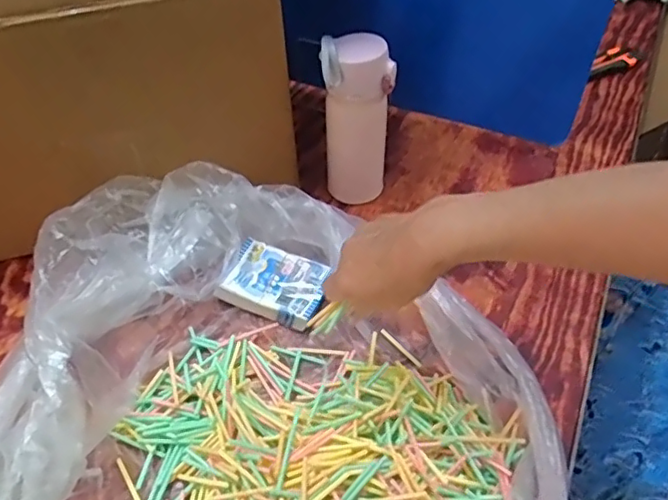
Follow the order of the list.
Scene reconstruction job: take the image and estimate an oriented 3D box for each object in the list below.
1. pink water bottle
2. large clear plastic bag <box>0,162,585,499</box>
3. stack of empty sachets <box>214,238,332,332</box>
[{"bbox_3d":[0.026,-0.142,0.662,0.075,0.195,0.064,9,50,10],"label":"pink water bottle"},{"bbox_3d":[-0.090,0.154,0.463,0.519,0.106,0.478,31,55,23],"label":"large clear plastic bag"},{"bbox_3d":[-0.059,0.036,0.609,0.103,0.027,0.071,17,52,16],"label":"stack of empty sachets"}]

